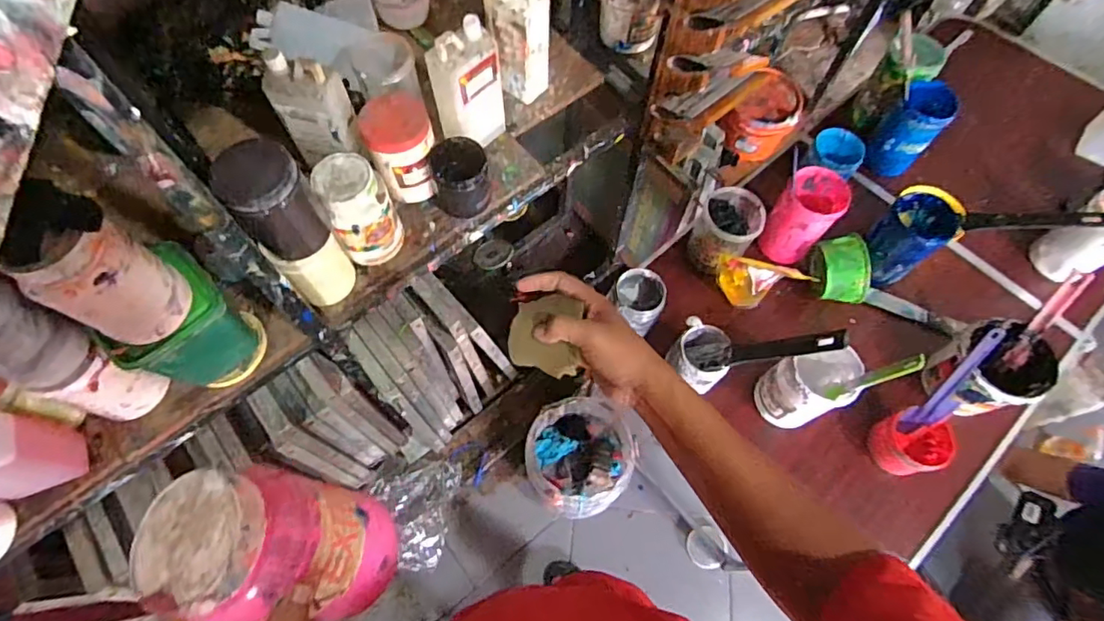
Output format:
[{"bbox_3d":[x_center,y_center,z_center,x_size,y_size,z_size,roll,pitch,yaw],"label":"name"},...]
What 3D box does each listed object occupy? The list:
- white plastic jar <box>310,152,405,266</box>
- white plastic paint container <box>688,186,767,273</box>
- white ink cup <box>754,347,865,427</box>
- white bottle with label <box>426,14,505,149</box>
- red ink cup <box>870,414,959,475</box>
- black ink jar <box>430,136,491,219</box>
[{"bbox_3d":[-0.276,-0.146,0.825,0.088,0.157,0.090,1,66,-1],"label":"white plastic jar"},{"bbox_3d":[0.286,-0.133,0.938,0.093,0.117,0.099,1,66,-1],"label":"white plastic paint container"},{"bbox_3d":[0.372,0.110,0.821,0.095,0.129,0.090,-18,68,-9],"label":"white ink cup"},{"bbox_3d":[-0.127,-0.340,0.894,0.112,0.213,0.064,-33,71,-15],"label":"white bottle with label"},{"bbox_3d":[0.536,0.198,0.838,0.081,0.076,0.083,1,66,-1],"label":"red ink cup"},{"bbox_3d":[-0.143,-0.213,0.903,0.089,0.108,0.091,-10,67,-6],"label":"black ink jar"}]

